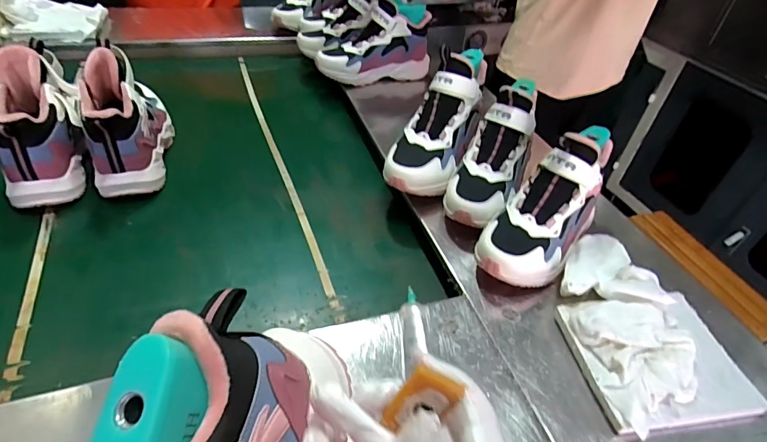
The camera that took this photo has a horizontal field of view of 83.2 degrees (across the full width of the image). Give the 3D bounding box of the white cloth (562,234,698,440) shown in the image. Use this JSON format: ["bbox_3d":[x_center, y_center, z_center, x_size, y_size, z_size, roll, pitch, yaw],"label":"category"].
[{"bbox_3d":[0.253,0.094,0.461,0.127,0.046,0.236,-1,42,-7],"label":"white cloth"}]

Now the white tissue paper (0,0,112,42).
[{"bbox_3d":[-0.686,-0.440,0.901,0.171,0.093,0.166,-7,43,-13],"label":"white tissue paper"}]

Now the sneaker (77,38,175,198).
[{"bbox_3d":[-0.371,-0.162,0.625,0.085,0.152,0.233,-10,44,-16],"label":"sneaker"}]

